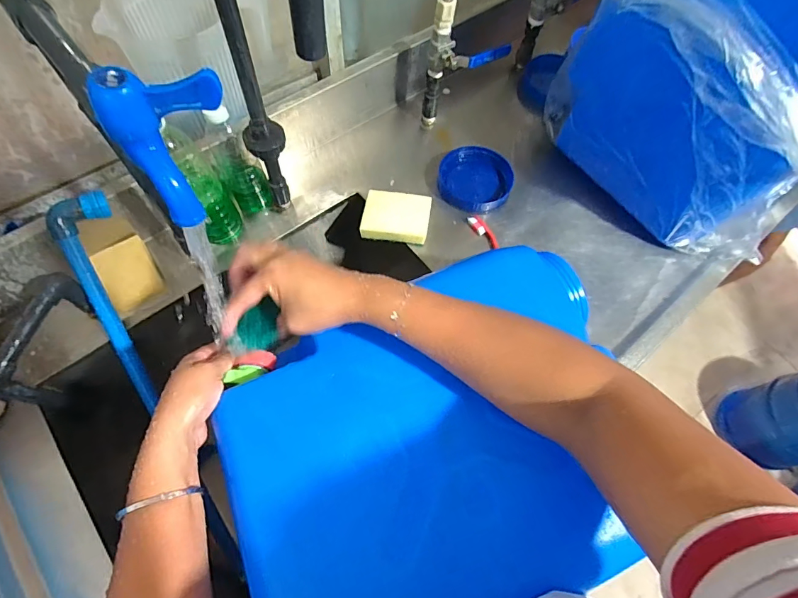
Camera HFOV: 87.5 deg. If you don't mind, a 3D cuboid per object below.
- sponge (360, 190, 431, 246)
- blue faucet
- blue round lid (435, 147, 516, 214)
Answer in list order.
[{"bbox_3d":[-0.003,-0.130,0.652,0.100,0.019,0.078,9,64,2],"label":"sponge"},{"bbox_3d":[-0.139,-0.098,0.247,0.061,0.075,0.059,39,68,15],"label":"blue faucet"},{"bbox_3d":[0.128,-0.200,0.706,0.123,0.016,0.117,0,78,1],"label":"blue round lid"}]

